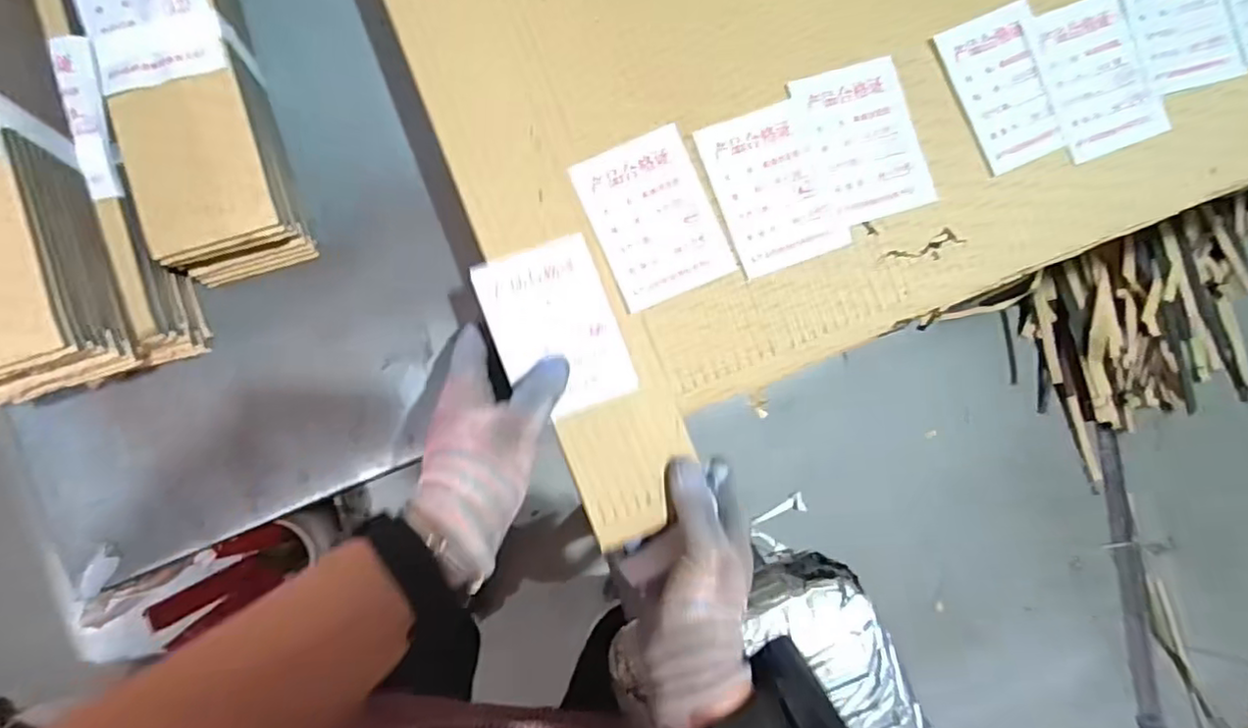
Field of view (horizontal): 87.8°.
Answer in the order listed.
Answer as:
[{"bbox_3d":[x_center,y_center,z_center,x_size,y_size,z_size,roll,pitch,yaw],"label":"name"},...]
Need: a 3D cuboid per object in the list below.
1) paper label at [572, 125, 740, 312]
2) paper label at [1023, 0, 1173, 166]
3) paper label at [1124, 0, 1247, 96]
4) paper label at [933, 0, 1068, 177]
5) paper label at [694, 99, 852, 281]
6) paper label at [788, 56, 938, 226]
[{"bbox_3d":[0.019,-0.096,0.427,0.076,0.005,0.104,-23,90,-4],"label":"paper label"},{"bbox_3d":[0.326,-0.199,0.449,0.069,0.012,0.105,-21,90,-4],"label":"paper label"},{"bbox_3d":[0.386,-0.243,0.449,0.074,0.009,0.101,-15,89,-2],"label":"paper label"},{"bbox_3d":[0.263,-0.190,0.445,0.070,0.005,0.105,-23,90,-4],"label":"paper label"},{"bbox_3d":[0.099,-0.117,0.433,0.075,0.004,0.103,-20,90,-4],"label":"paper label"},{"bbox_3d":[0.163,-0.151,0.440,0.072,0.005,0.104,-19,90,-4],"label":"paper label"}]

